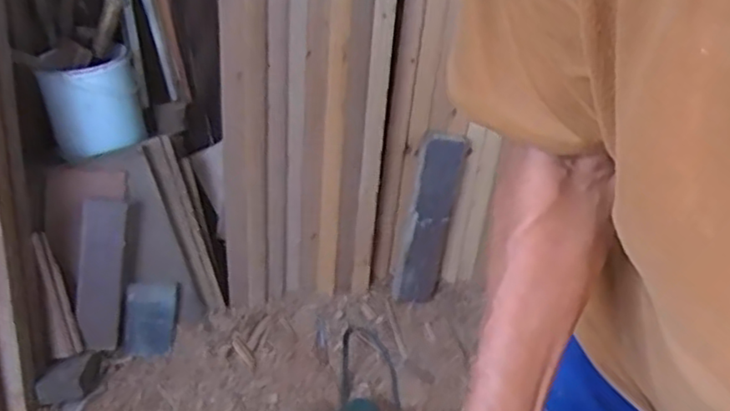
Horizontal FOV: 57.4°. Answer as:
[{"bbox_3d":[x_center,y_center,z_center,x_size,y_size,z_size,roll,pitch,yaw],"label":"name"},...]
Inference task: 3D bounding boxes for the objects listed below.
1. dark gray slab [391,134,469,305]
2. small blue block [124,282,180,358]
[{"bbox_3d":[0.126,0.039,1.319,0.098,0.377,0.034,5,22,-13],"label":"dark gray slab"},{"bbox_3d":[-0.396,0.212,1.241,0.093,0.014,0.134,4,87,-30],"label":"small blue block"}]

